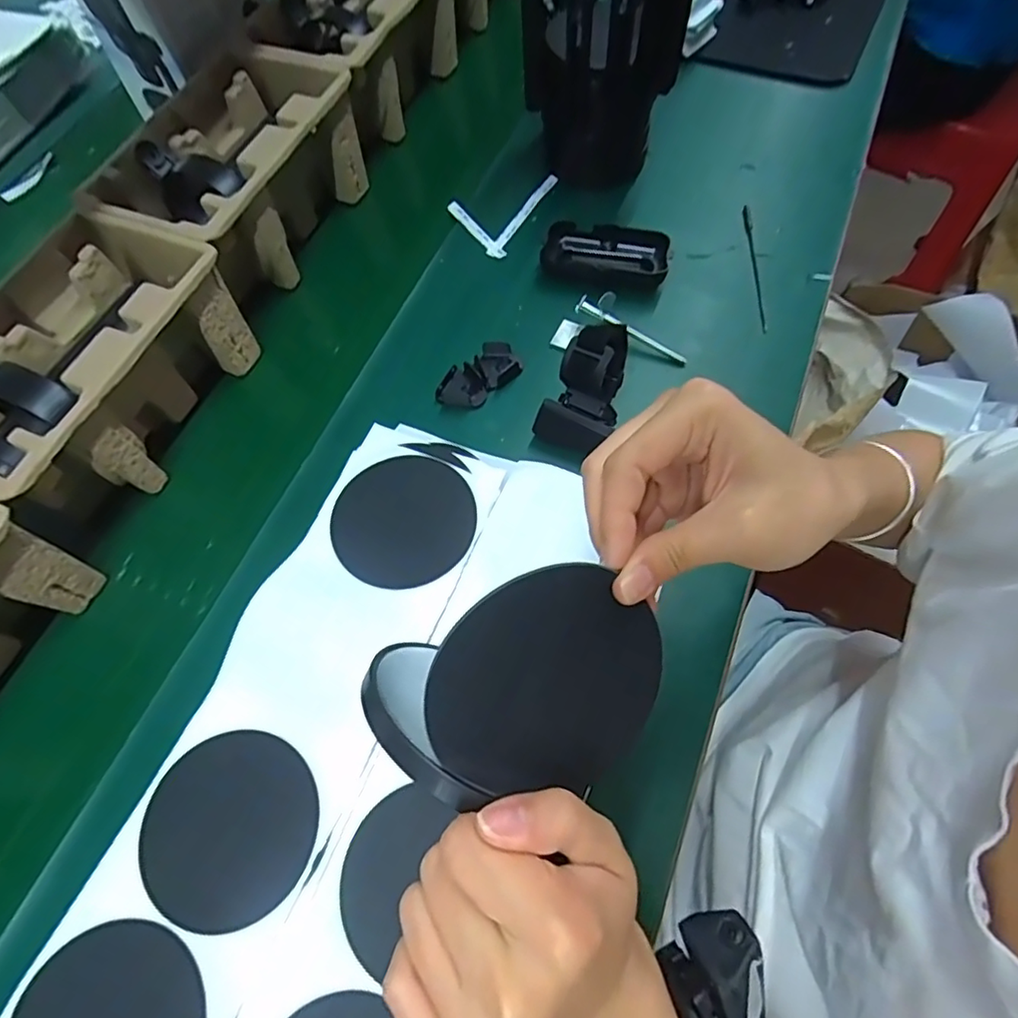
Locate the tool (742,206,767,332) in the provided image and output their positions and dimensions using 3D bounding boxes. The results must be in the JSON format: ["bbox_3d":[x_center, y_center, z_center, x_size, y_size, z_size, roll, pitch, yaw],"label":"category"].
[{"bbox_3d":[0.217,-0.215,0.507,0.010,0.005,0.144,2,65,5],"label":"tool"}]

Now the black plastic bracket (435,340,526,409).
[{"bbox_3d":[-0.026,-0.109,0.478,0.072,0.018,0.042,-41,69,-15],"label":"black plastic bracket"}]

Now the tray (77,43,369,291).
[{"bbox_3d":[-0.243,-0.303,0.533,0.141,0.098,0.235,18,67,12],"label":"tray"}]

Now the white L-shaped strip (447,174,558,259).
[{"bbox_3d":[-0.013,-0.302,0.569,0.081,0.011,0.116,24,69,14],"label":"white L-shaped strip"}]

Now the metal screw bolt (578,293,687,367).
[{"bbox_3d":[0.102,-0.147,0.475,0.100,0.015,0.009,30,70,1],"label":"metal screw bolt"}]

